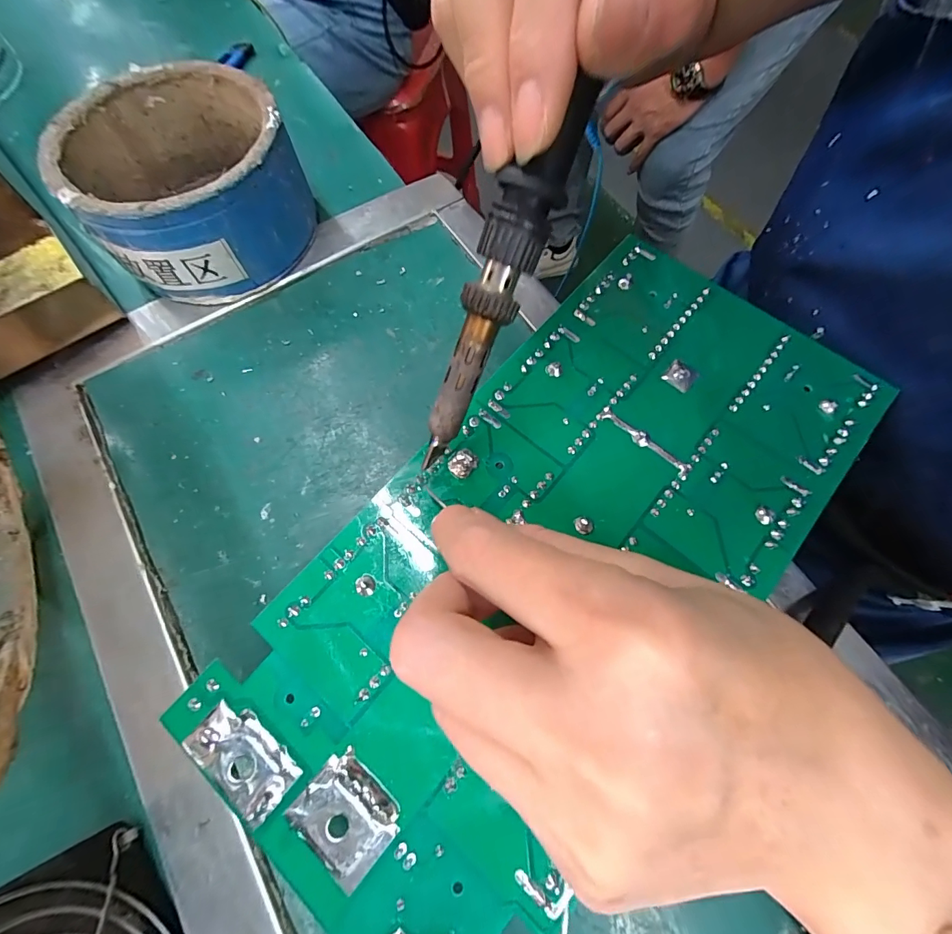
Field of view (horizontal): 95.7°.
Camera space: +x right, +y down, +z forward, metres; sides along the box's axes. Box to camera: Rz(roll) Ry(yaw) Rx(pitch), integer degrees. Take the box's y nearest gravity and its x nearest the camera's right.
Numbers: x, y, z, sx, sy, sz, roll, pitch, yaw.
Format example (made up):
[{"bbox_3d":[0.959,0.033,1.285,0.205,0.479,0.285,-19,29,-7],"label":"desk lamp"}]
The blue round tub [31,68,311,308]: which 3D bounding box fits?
[{"bbox_3d":[-0.163,-0.164,0.256,0.114,0.067,0.117,0,70,1],"label":"blue round tub"}]

